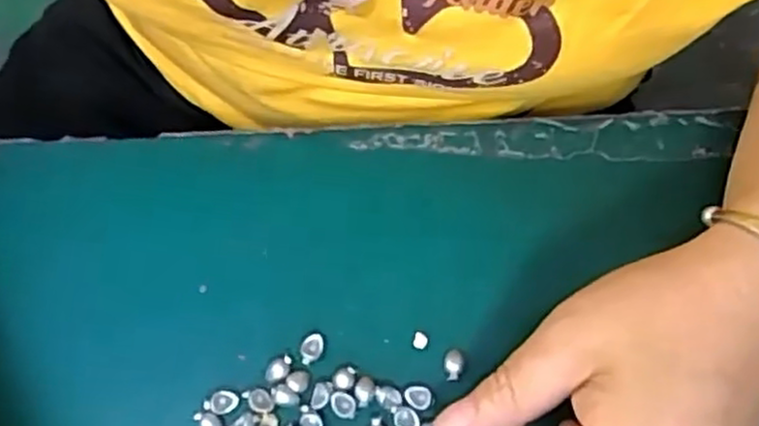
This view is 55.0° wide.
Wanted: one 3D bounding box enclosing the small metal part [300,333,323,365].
[{"bbox_3d":[-0.024,0.048,0.259,0.008,0.004,0.011,5,68,1],"label":"small metal part"}]

